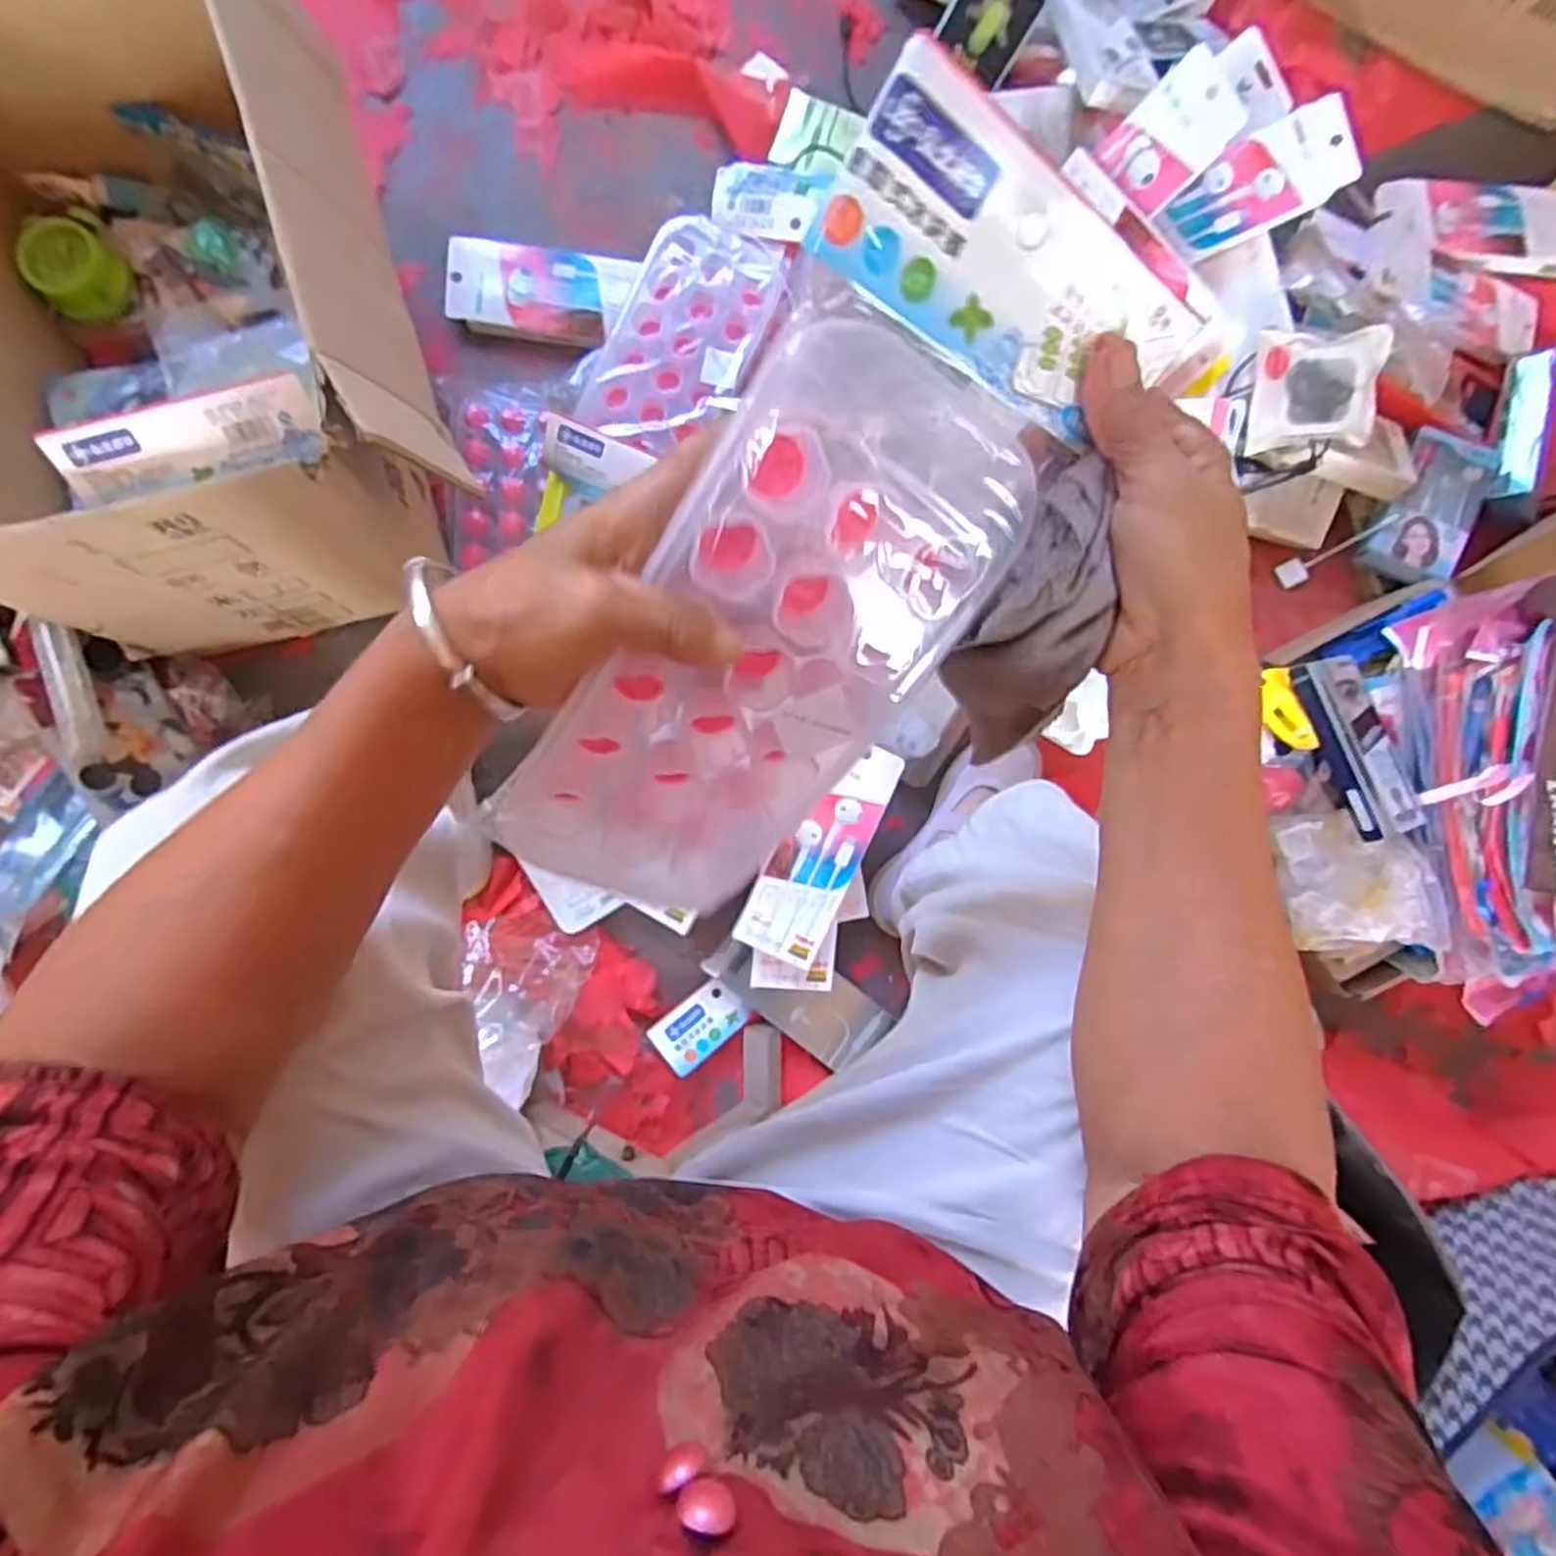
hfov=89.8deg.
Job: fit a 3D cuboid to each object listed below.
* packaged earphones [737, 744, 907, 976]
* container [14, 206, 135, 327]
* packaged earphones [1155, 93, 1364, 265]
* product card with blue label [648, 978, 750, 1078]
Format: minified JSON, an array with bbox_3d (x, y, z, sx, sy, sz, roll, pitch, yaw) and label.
[{"bbox_3d":[0.040,0.066,0.708,0.076,0.014,0.207,26,88,-4],"label":"packaged earphones"},{"bbox_3d":[-0.574,-0.419,0.637,0.069,0.037,0.075,0,90,-5],"label":"container"},{"bbox_3d":[0.412,-0.516,0.676,0.151,0.020,0.080,-16,91,21],"label":"packaged earphones"},{"bbox_3d":[-0.077,0.238,0.753,0.086,0.005,0.054,-39,79,-22],"label":"product card with blue label"}]

